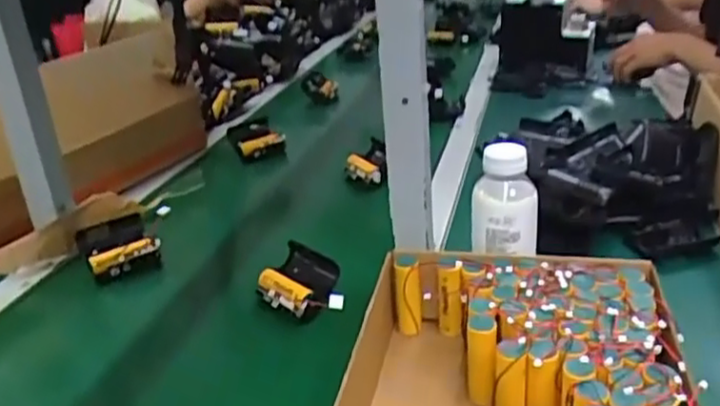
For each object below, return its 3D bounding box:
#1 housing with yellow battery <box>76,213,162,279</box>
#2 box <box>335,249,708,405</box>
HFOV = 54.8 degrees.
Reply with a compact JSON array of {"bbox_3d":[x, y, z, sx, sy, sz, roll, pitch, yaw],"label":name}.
[{"bbox_3d":[-0.284,0.053,0.814,0.090,0.050,0.074,-12,24,-24],"label":"housing with yellow battery"},{"bbox_3d":[0.115,0.130,0.515,0.216,0.081,0.229,2,26,13],"label":"box"}]

